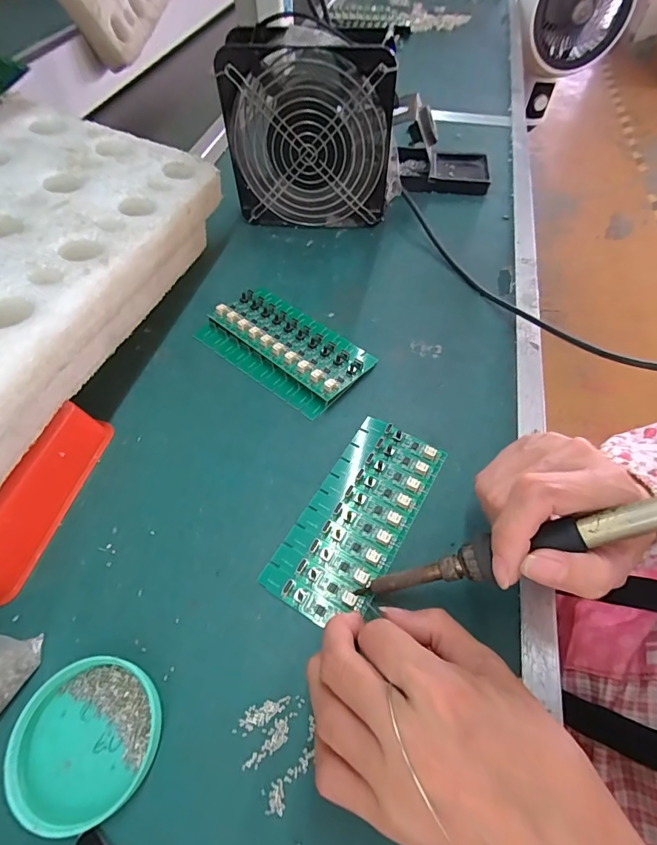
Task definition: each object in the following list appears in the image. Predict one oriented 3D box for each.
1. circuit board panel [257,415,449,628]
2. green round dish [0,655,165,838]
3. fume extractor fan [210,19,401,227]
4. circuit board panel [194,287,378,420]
[{"bbox_3d":[0.020,0.057,0.270,0.062,0.006,0.138,29,62,19],"label":"circuit board panel"},{"bbox_3d":[-0.117,0.153,0.202,0.063,0.016,0.064,0,56,1],"label":"green round dish"},{"bbox_3d":[-0.017,-0.276,0.406,0.151,0.160,0.053,2,56,2],"label":"fume extractor fan"},{"bbox_3d":[-0.037,-0.066,0.347,0.137,0.017,0.078,35,64,22],"label":"circuit board panel"}]

